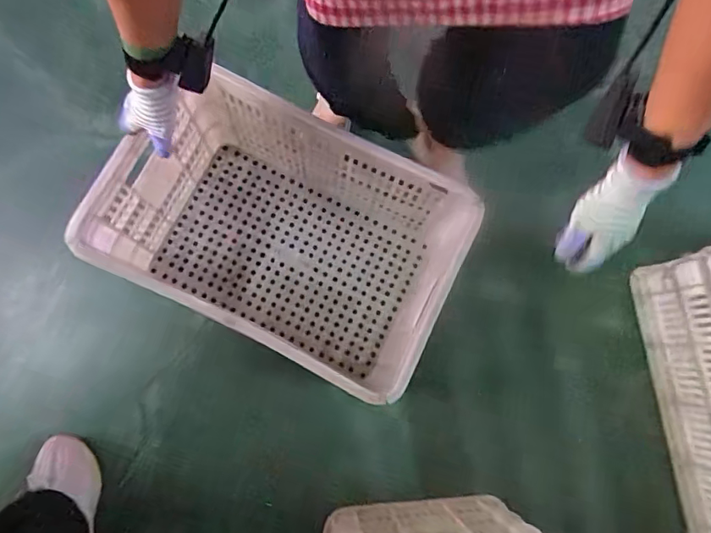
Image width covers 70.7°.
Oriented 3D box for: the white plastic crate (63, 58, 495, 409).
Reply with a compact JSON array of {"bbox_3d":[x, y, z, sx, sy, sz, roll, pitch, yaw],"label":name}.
[{"bbox_3d":[-0.118,-0.044,0.898,0.548,0.322,0.327,24,79,4],"label":"white plastic crate"}]

